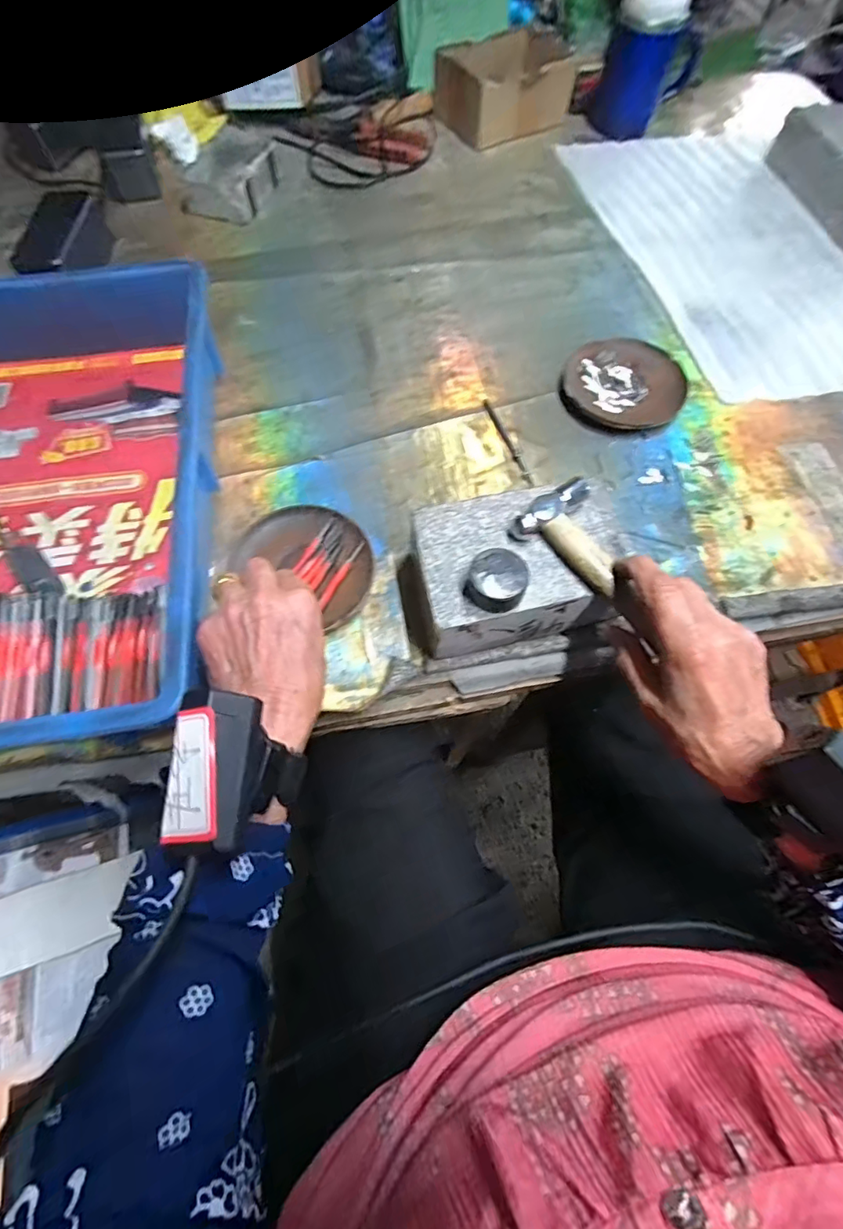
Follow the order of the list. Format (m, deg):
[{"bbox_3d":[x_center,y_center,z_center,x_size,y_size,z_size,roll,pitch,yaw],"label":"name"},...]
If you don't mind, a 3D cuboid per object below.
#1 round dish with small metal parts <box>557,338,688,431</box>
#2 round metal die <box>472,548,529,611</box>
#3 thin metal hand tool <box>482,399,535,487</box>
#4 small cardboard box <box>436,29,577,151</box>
[{"bbox_3d":[0.195,-0.224,0.487,0.116,0.016,0.106,0,66,0],"label":"round dish with small metal parts"},{"bbox_3d":[0.050,-0.022,0.326,0.035,0.022,0.036,1,66,-3],"label":"round metal die"},{"bbox_3d":[0.081,-0.160,0.462,0.008,0.004,0.109,-18,67,-8],"label":"thin metal hand tool"},{"bbox_3d":[0.121,-0.718,0.682,0.160,0.071,0.131,-26,68,-11],"label":"small cardboard box"}]

